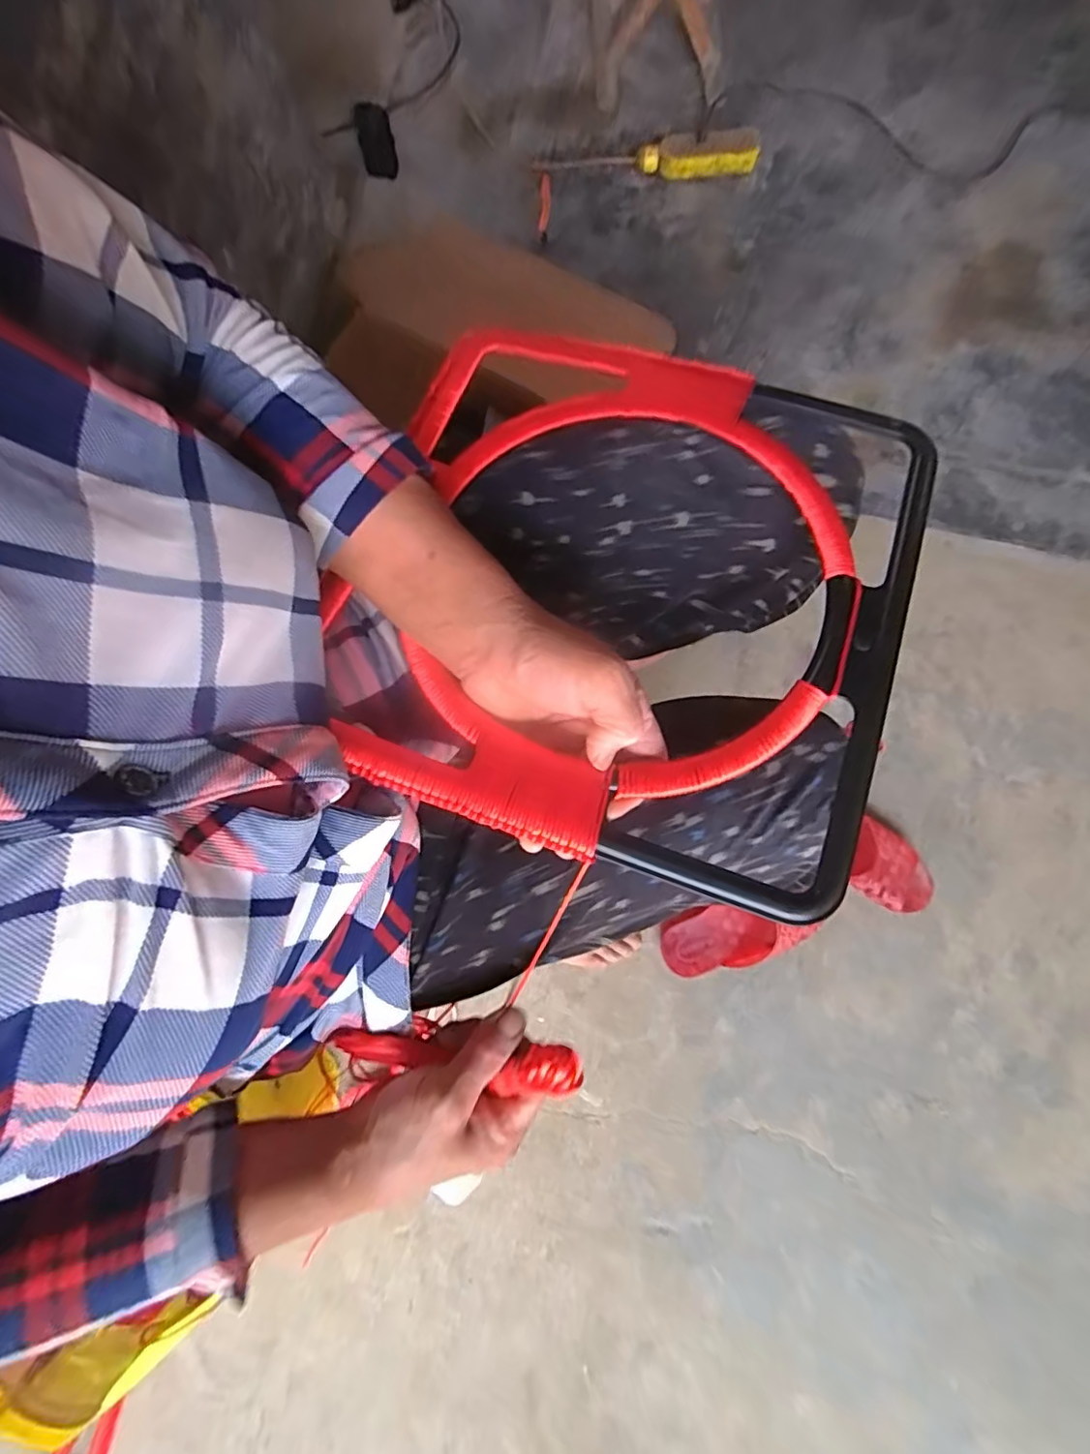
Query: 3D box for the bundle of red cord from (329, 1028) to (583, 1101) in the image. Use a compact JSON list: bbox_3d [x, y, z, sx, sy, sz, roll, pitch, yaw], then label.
[{"bbox_3d":[-0.054,0.190,0.336,0.150,0.028,0.035,2,79,14],"label":"bundle of red cord"}]

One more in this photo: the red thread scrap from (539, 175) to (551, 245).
[{"bbox_3d":[-0.001,-0.904,1.019,0.019,0.016,0.143,2,79,1],"label":"red thread scrap"}]

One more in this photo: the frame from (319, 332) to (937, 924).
[{"bbox_3d":[0.047,-0.090,0.343,0.316,0.024,0.327,18,73,6],"label":"frame"}]

